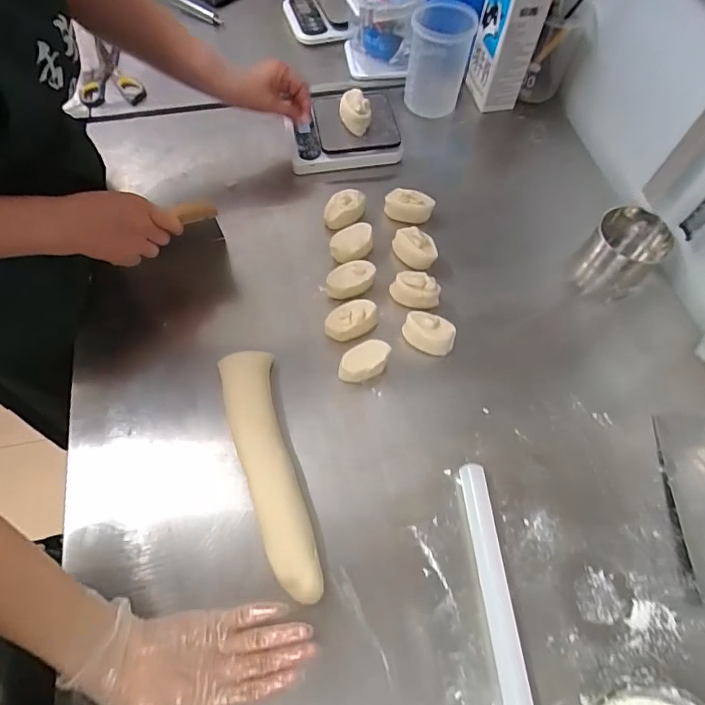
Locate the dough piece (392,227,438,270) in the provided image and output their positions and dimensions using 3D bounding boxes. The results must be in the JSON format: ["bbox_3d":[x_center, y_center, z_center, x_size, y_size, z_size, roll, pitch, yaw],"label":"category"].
[{"bbox_3d":[0.086,-0.144,0.646,0.036,0.034,0.060,-37,69,-18],"label":"dough piece"}]

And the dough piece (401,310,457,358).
[{"bbox_3d":[0.095,-0.022,0.589,0.065,0.043,0.034,28,65,12],"label":"dough piece"}]

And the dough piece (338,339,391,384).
[{"bbox_3d":[0.015,0.014,0.569,0.061,0.044,0.034,-35,69,-17],"label":"dough piece"}]

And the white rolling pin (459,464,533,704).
[{"bbox_3d":[0.149,0.273,0.453,0.030,0.027,0.319,-4,63,-3],"label":"white rolling pin"}]

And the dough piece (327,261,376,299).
[{"bbox_3d":[-0.001,-0.095,0.617,0.064,0.030,0.034,-26,66,-14],"label":"dough piece"}]

